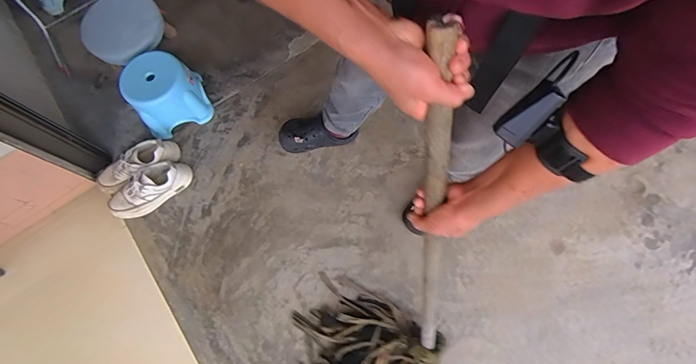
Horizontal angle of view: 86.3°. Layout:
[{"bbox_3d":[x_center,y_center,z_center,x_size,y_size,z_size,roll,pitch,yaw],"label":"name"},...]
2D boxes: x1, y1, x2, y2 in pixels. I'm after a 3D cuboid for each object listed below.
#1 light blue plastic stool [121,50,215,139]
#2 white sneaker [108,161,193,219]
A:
[{"bbox_3d":[-0.601,-0.300,1.234,0.214,0.177,0.215,-21,74,-4],"label":"light blue plastic stool"},{"bbox_3d":[-0.634,0.018,1.179,0.272,0.091,0.105,-34,76,-8],"label":"white sneaker"}]

